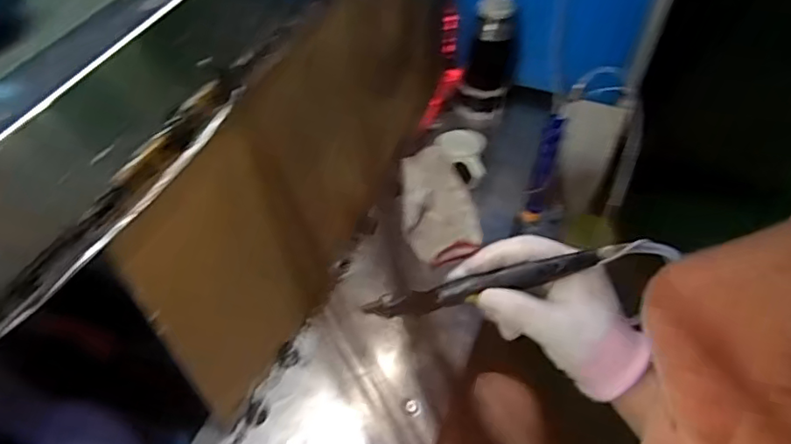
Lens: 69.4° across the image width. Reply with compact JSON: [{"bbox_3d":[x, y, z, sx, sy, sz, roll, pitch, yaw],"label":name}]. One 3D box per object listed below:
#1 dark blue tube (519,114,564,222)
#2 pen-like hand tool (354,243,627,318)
[{"bbox_3d":[0.198,-0.068,0.775,0.026,0.155,0.018,14,28,11],"label":"dark blue tube"},{"bbox_3d":[0.059,0.039,0.358,0.161,0.010,0.014,-15,50,5],"label":"pen-like hand tool"}]

